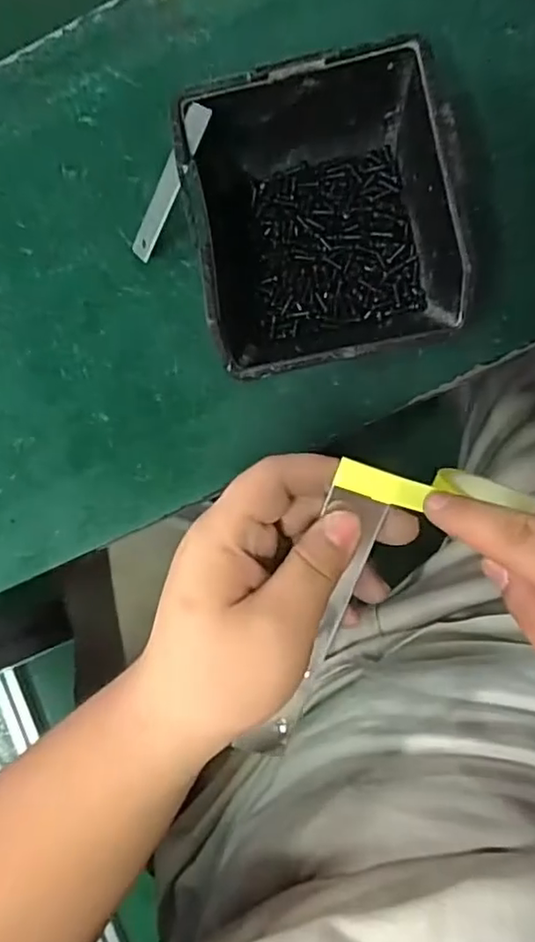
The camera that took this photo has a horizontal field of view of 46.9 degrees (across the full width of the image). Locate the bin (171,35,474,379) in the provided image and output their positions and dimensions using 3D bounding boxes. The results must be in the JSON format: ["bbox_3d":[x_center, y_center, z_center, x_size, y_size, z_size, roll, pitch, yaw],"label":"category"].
[{"bbox_3d":[0.026,-0.121,0.299,0.117,0.063,0.137,-12,82,6],"label":"bin"}]

